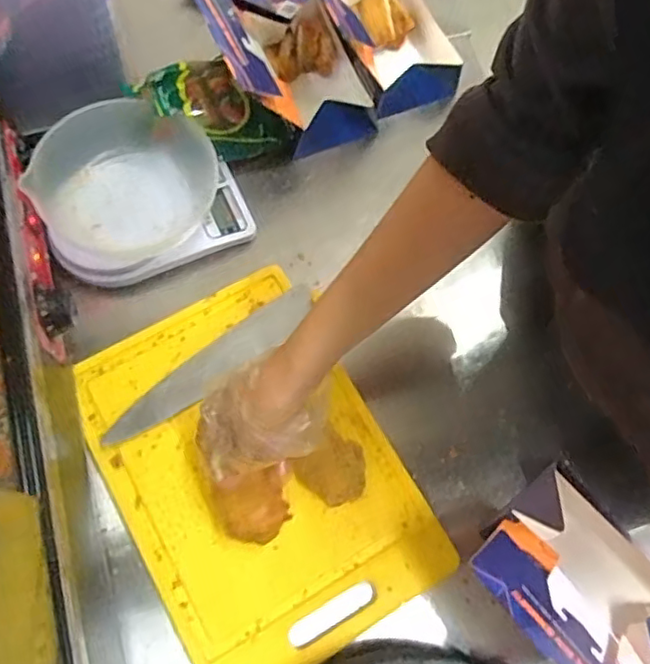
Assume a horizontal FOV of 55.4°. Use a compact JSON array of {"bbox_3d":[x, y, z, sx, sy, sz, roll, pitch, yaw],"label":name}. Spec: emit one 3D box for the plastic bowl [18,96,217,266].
[{"bbox_3d":[-0.198,-0.150,0.633,0.180,0.060,0.164,-28,73,-12],"label":"plastic bowl"}]

